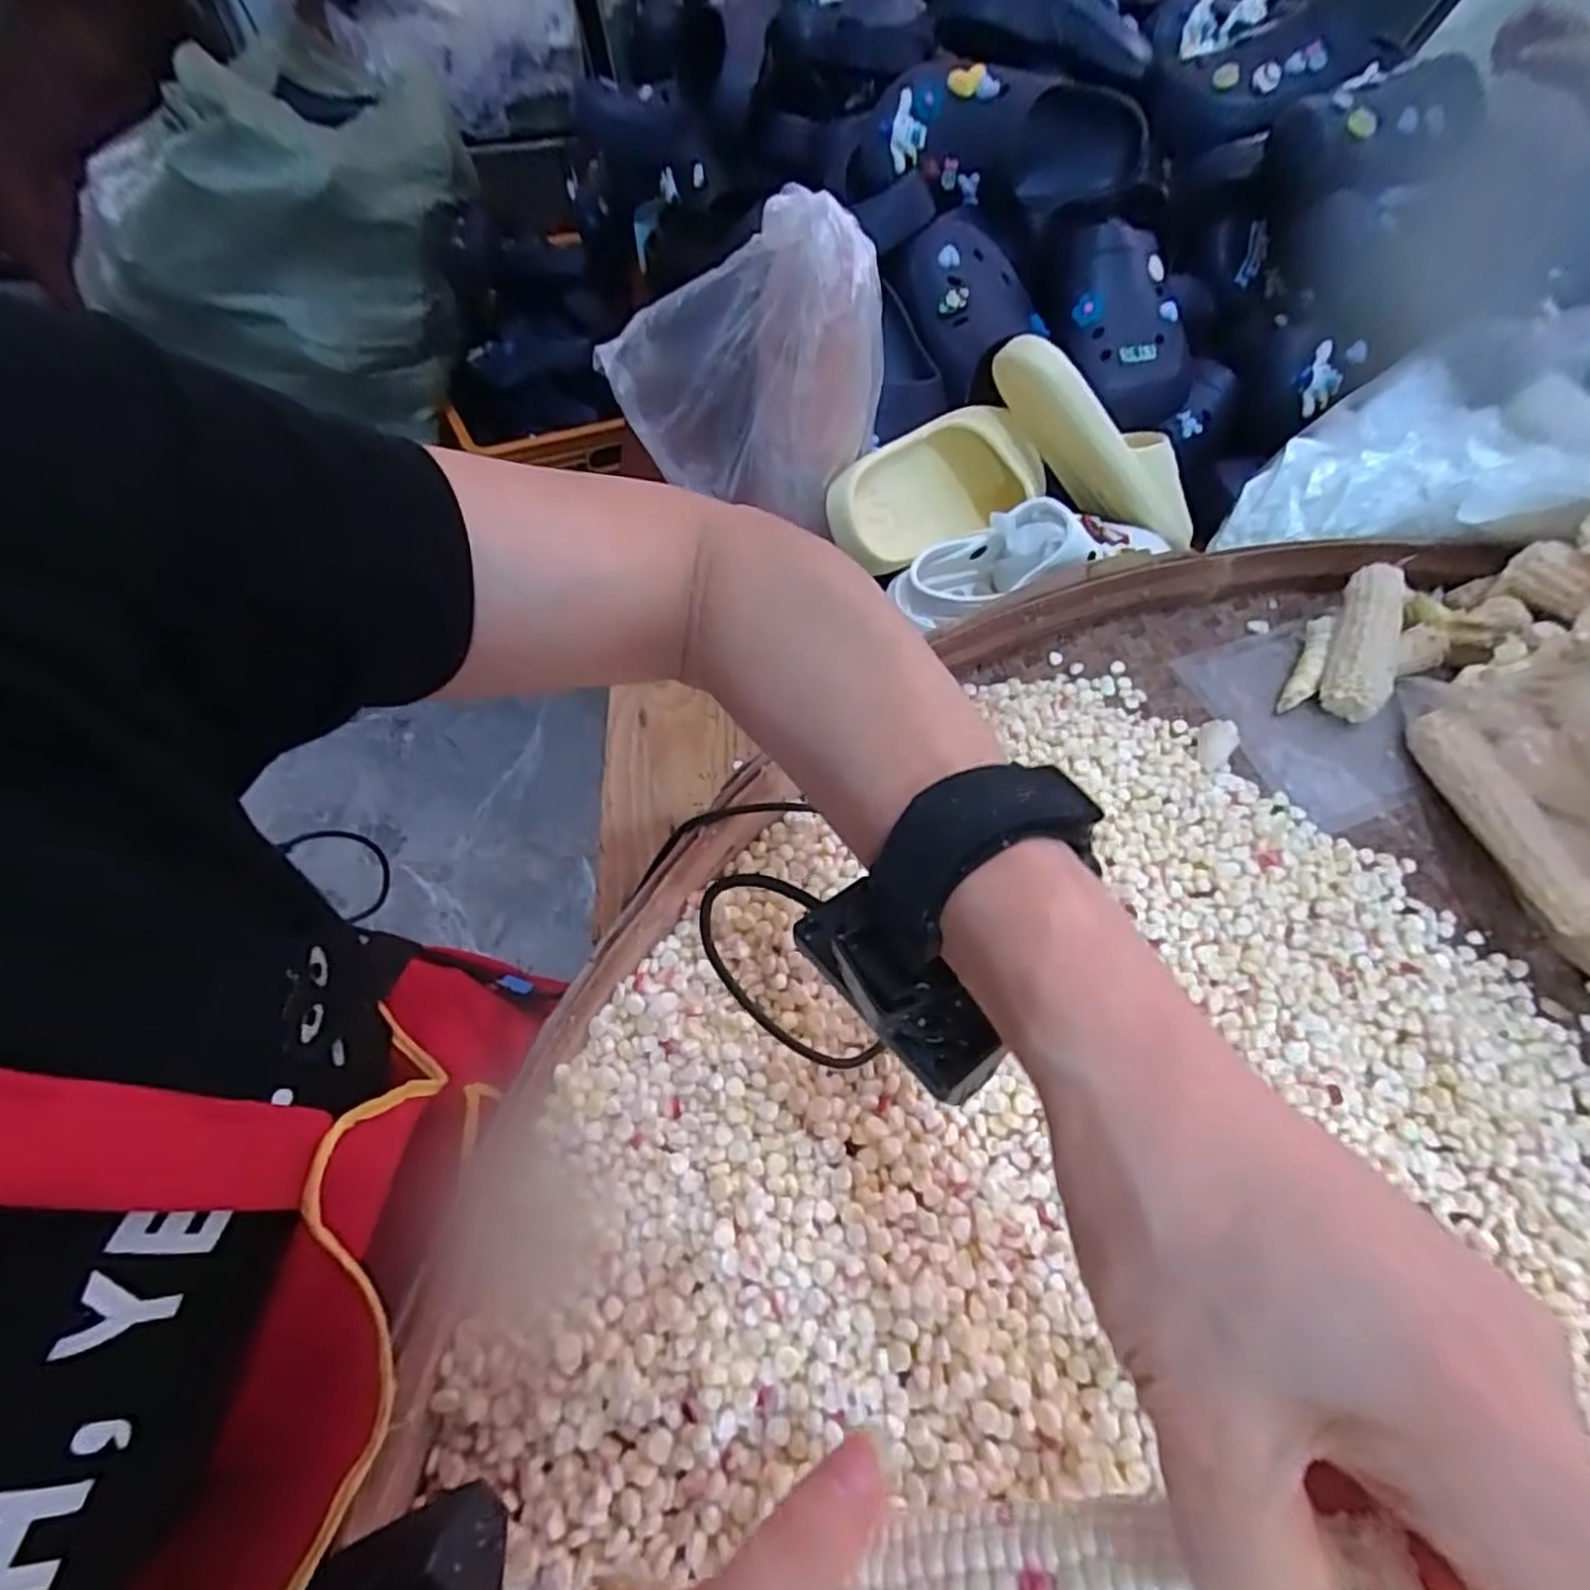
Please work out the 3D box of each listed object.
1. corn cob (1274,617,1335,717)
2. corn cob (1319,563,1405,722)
[{"bbox_3d":[0.373,-0.095,0.528,0.018,0.017,0.088,27,71,14],"label":"corn cob"},{"bbox_3d":[0.402,-0.109,0.513,0.040,0.038,0.113,19,78,9],"label":"corn cob"}]

